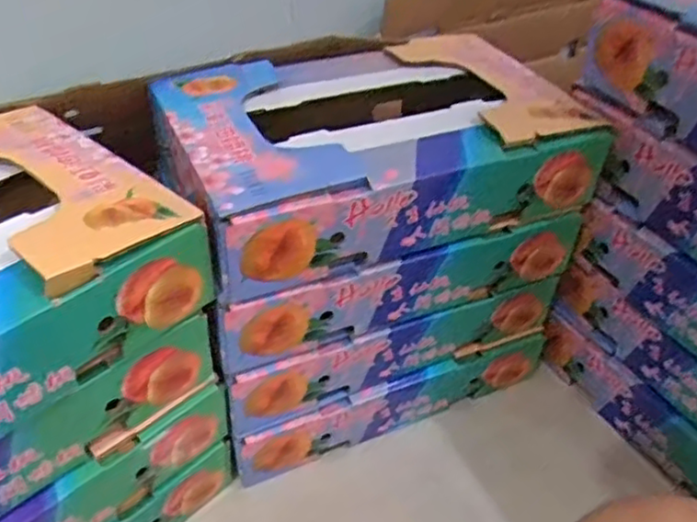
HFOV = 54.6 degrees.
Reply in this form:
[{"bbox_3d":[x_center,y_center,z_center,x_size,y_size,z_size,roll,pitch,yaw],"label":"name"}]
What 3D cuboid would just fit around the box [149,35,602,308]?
[{"bbox_3d":[0.021,-0.127,0.703,0.394,0.106,0.280,-15,41,-20],"label":"box"}]

